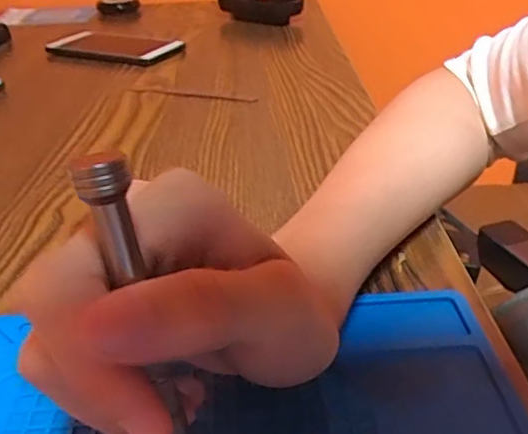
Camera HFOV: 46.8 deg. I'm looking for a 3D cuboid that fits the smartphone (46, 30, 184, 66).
[{"bbox_3d":[-0.153,-0.181,0.644,0.131,0.013,0.079,13,33,24],"label":"smartphone"}]

